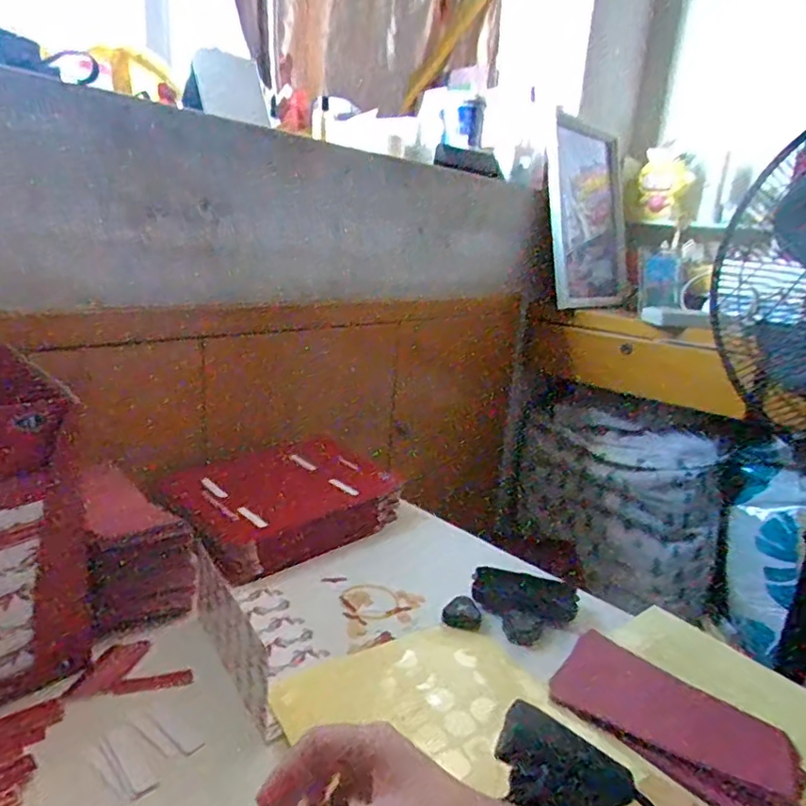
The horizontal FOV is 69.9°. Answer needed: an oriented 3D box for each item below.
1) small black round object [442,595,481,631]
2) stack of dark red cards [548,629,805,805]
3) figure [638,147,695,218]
[{"bbox_3d":[0.062,0.219,0.602,0.039,0.017,0.030,7,16,10],"label":"small black round object"},{"bbox_3d":[0.227,0.268,0.491,0.187,0.024,0.111,18,21,41],"label":"stack of dark red cards"},{"bbox_3d":[0.699,-0.582,1.542,0.127,0.165,0.110,9,16,15],"label":"figure"}]

